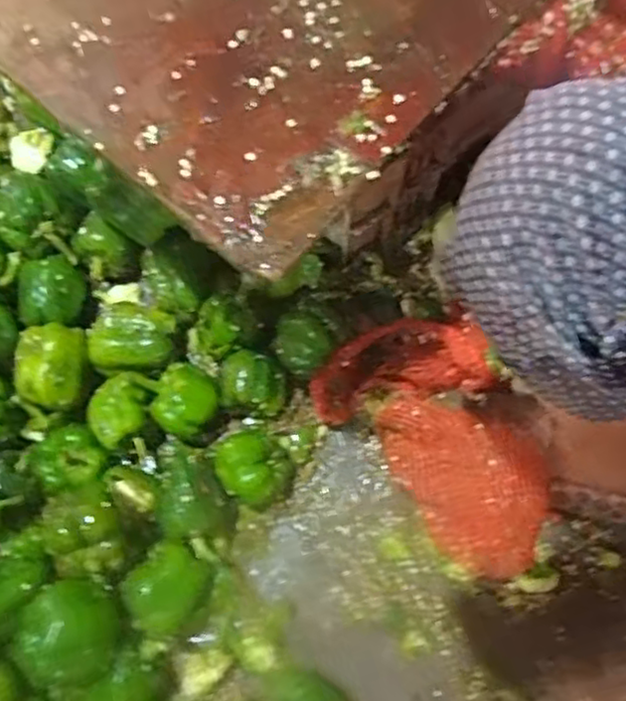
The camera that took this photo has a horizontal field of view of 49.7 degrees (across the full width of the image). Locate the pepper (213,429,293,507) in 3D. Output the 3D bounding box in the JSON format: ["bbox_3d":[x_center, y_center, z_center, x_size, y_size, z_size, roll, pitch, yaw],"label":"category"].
[{"bbox_3d":[-0.052,0.107,0.602,0.064,0.060,0.057,23,74,9],"label":"pepper"}]

